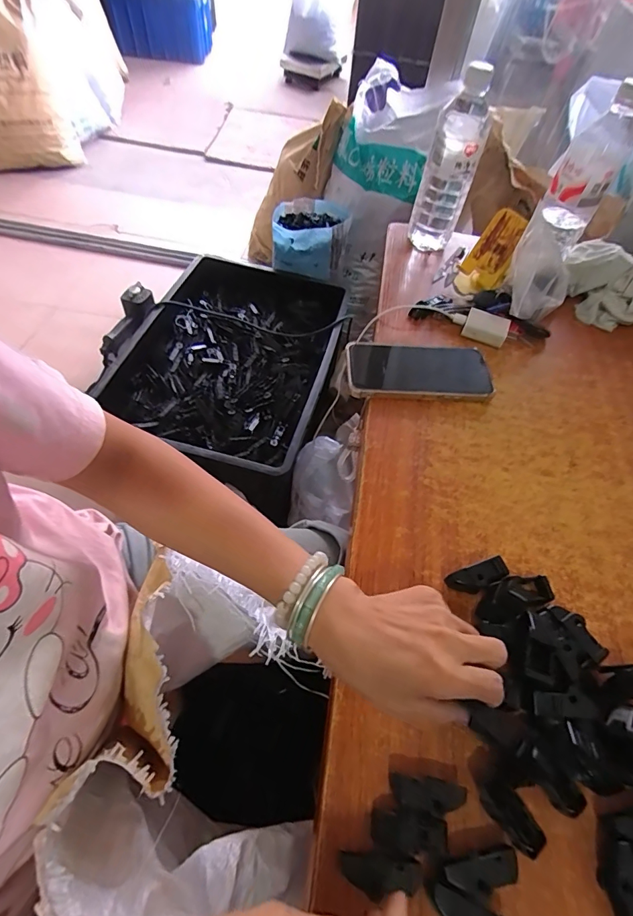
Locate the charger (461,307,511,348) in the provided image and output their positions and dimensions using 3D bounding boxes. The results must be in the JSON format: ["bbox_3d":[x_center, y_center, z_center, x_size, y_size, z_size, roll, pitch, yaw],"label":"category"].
[{"bbox_3d":[0.218,-0.167,0.542,0.054,0.026,0.035,21,56,10],"label":"charger"}]

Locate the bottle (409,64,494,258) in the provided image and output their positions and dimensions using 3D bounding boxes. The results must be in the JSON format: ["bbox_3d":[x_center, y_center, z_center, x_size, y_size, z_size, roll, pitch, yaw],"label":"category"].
[{"bbox_3d":[0.183,-0.392,0.584,0.069,0.212,0.064,12,55,4],"label":"bottle"}]

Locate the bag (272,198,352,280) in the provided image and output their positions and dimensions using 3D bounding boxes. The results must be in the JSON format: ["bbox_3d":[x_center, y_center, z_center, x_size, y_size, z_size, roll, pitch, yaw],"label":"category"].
[{"bbox_3d":[-0.017,-0.569,1.098,0.186,0.122,0.177,2,55,-5],"label":"bag"}]

